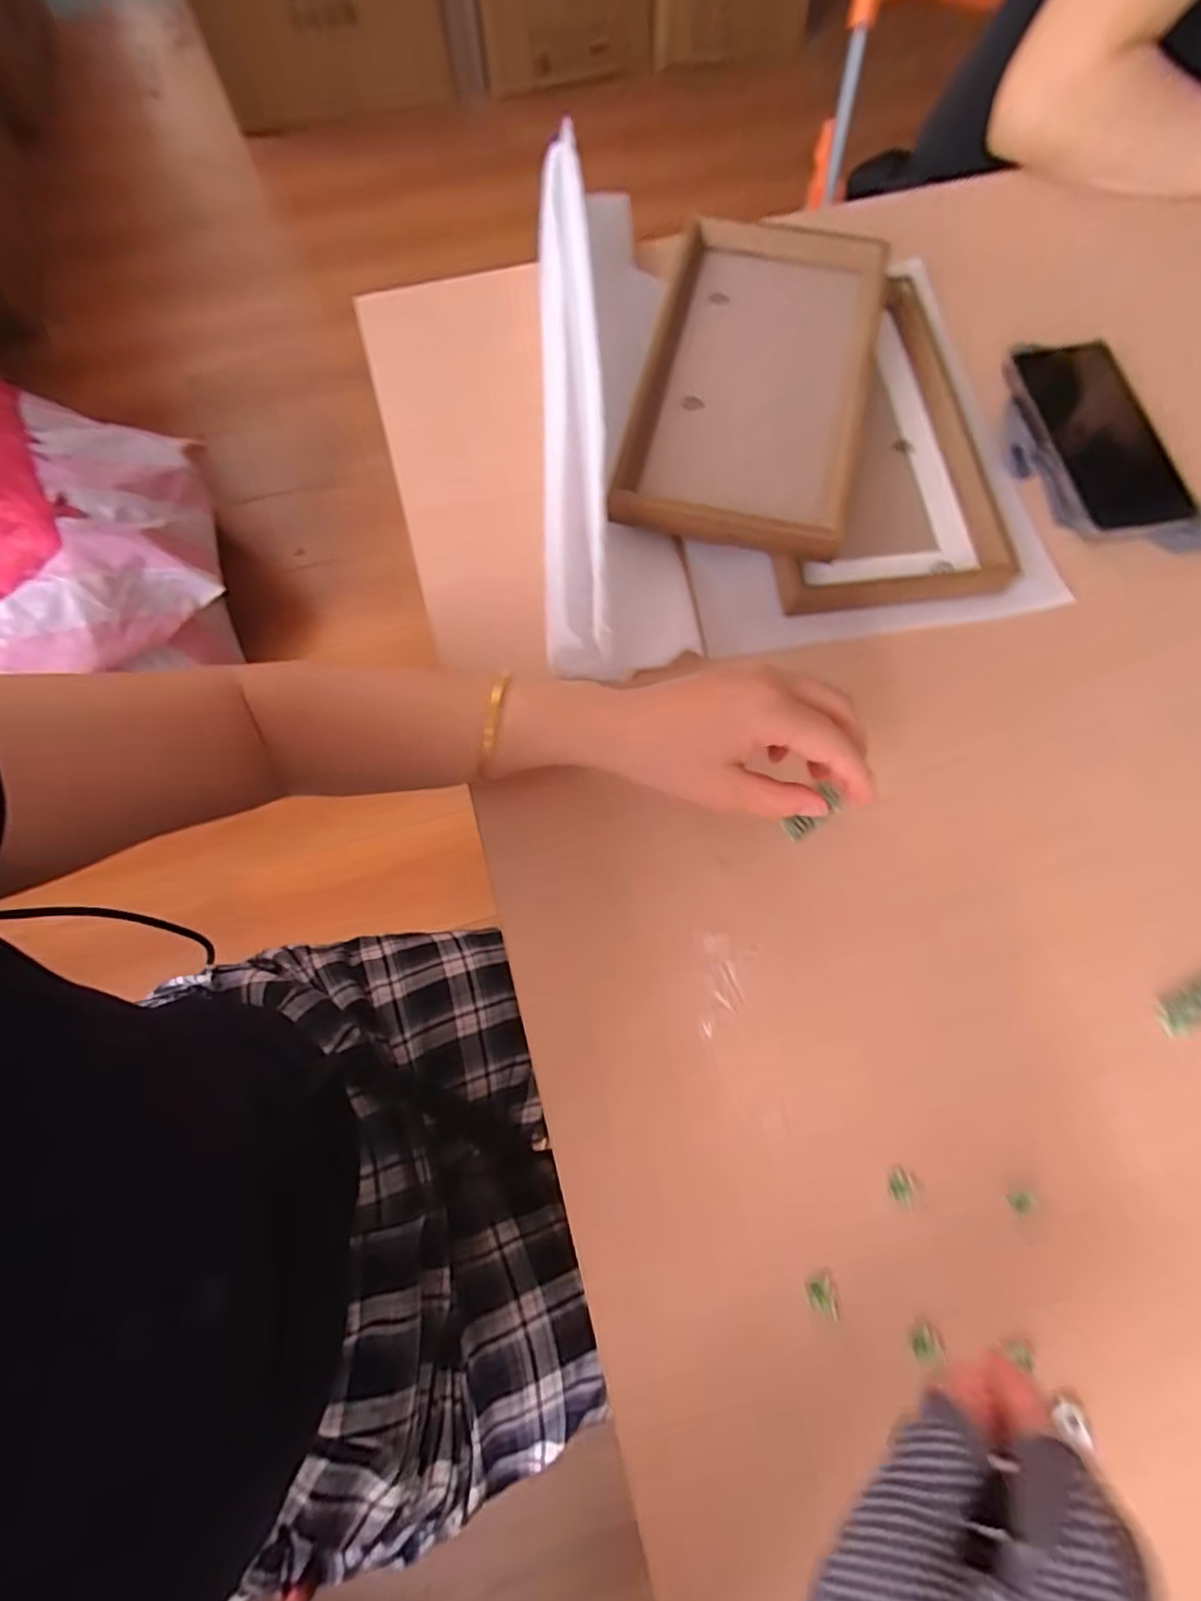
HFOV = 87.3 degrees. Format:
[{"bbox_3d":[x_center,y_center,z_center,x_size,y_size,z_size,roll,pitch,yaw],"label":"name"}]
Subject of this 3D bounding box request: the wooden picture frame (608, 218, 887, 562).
[{"bbox_3d":[0.106,-0.284,0.431,0.145,0.038,0.265,14,73,5],"label":"wooden picture frame"}]

